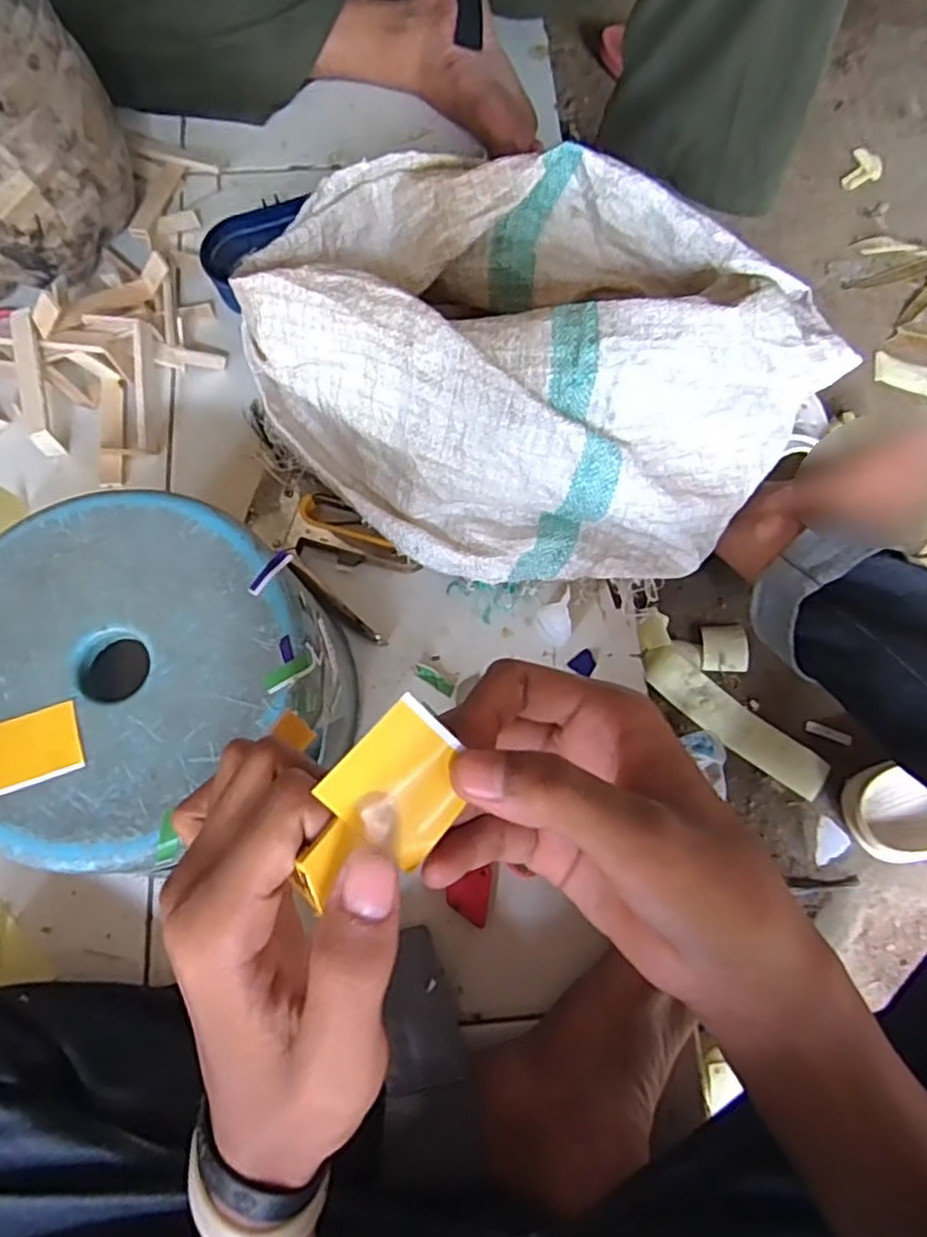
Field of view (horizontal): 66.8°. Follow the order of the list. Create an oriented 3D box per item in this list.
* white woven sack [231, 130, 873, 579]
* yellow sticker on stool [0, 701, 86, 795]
[{"bbox_3d":[0.067,-0.210,0.538,0.416,0.152,0.320,3,75,0],"label":"white woven sack"},{"bbox_3d":[-0.249,0.075,0.398,0.061,0.004,0.041,-18,70,-12],"label":"yellow sticker on stool"}]

